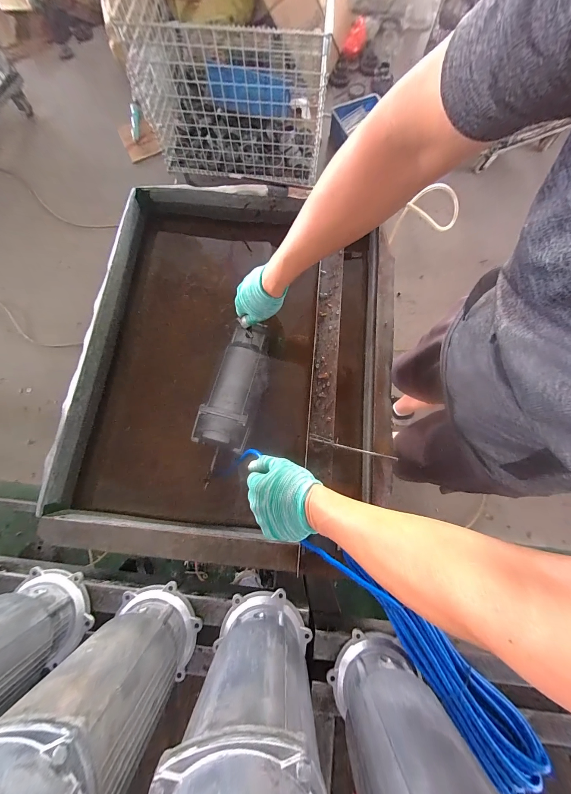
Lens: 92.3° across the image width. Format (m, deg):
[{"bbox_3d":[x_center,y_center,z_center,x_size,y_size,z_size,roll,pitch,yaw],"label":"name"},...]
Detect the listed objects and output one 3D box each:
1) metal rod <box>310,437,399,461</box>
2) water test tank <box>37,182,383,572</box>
[{"bbox_3d":[0.117,0.090,0.478,0.152,0.010,0.006,13,77,3],"label":"metal rod"},{"bbox_3d":[-0.103,-0.082,0.604,0.568,0.180,0.742,6,77,1],"label":"water test tank"}]

